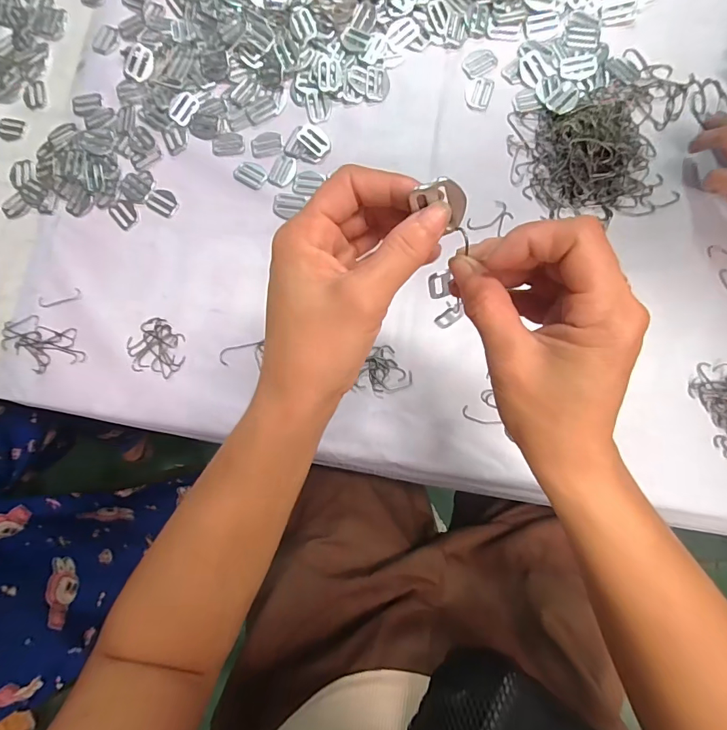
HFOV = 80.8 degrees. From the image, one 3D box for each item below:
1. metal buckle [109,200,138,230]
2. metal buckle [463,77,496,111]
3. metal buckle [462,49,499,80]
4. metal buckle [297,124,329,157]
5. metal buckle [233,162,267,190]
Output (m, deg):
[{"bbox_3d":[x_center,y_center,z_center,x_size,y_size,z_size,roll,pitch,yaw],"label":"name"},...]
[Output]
[{"bbox_3d":[-0.241,-0.153,0.429,0.029,0.004,0.026,44,88,9],"label":"metal buckle"},{"bbox_3d":[0.112,-0.265,0.415,0.026,0.004,0.033,19,84,8],"label":"metal buckle"},{"bbox_3d":[0.115,-0.298,0.419,0.032,0.004,0.026,-29,81,1],"label":"metal buckle"},{"bbox_3d":[-0.050,-0.223,0.422,0.035,0.005,0.023,36,87,9],"label":"metal buckle"},{"bbox_3d":[-0.110,-0.186,0.419,0.032,0.004,0.024,30,86,9],"label":"metal buckle"}]

